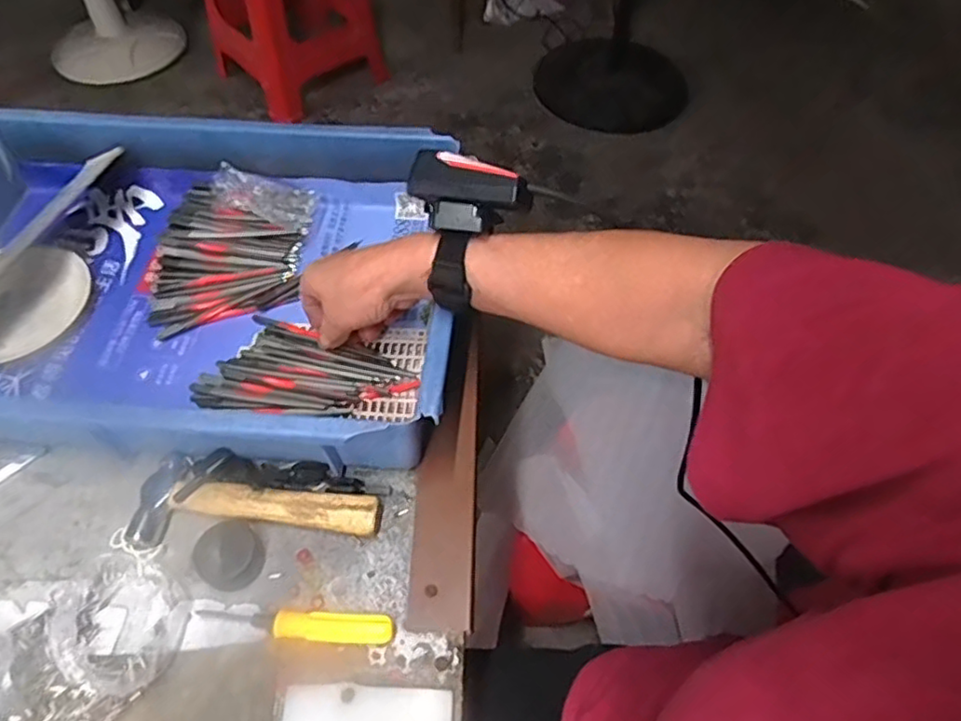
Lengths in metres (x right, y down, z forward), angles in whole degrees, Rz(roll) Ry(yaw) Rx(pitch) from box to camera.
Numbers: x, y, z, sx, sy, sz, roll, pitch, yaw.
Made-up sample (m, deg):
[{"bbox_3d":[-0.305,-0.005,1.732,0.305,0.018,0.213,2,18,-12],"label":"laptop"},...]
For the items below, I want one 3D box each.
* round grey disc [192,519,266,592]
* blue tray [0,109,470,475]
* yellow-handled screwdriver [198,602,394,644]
[{"bbox_3d":[-0.157,0.122,0.400,0.038,0.018,0.041,1,55,-2],"label":"round grey disc"},{"bbox_3d":[-0.230,-0.066,0.487,0.427,0.082,0.286,5,55,1],"label":"blue tray"},{"bbox_3d":[-0.112,0.156,0.379,0.120,0.014,0.016,5,55,1],"label":"yellow-handled screwdriver"}]

